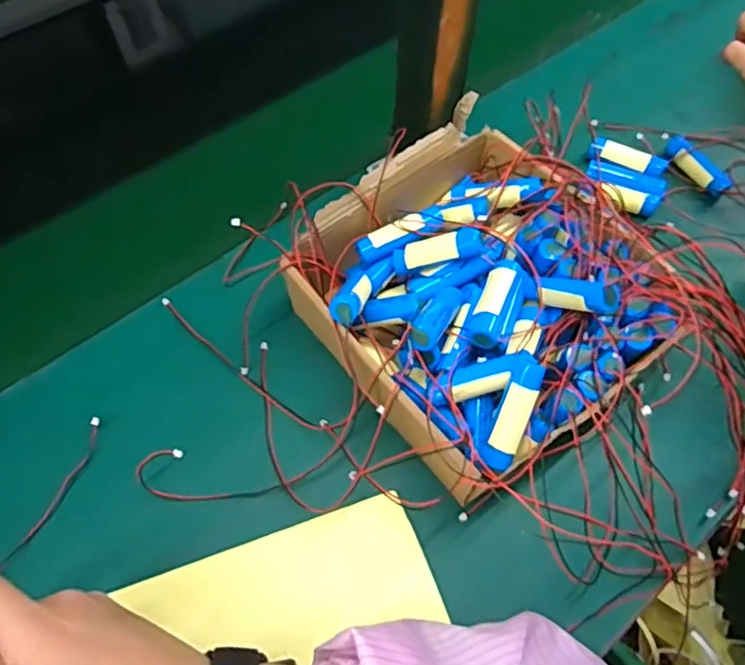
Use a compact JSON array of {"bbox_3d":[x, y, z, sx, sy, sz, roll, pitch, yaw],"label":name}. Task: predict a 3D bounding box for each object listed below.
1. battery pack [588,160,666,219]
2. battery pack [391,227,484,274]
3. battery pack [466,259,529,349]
[{"bbox_3d":[0.217,-0.124,0.529,0.064,0.018,0.043,23,62,11],"label":"battery pack"},{"bbox_3d":[0.046,-0.057,0.433,0.067,0.018,0.018,-11,56,28],"label":"battery pack"},{"bbox_3d":[0.084,-0.016,0.406,0.030,0.024,0.067,22,62,11],"label":"battery pack"}]

